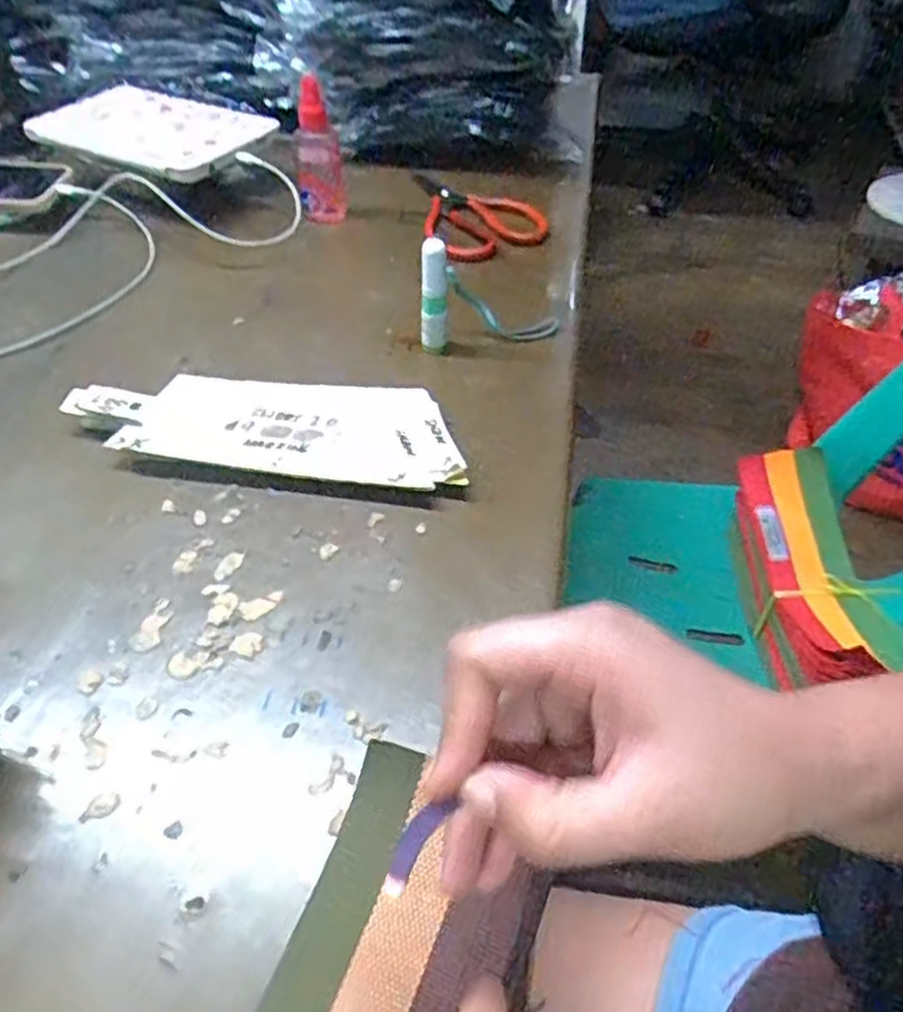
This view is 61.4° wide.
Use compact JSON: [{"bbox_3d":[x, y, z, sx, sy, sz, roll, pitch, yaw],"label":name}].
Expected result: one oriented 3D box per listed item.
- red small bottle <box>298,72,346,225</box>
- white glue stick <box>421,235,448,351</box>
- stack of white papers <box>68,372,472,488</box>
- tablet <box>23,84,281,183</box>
[{"bbox_3d":[-0.117,-0.311,0.665,0.030,0.112,0.028,32,54,25],"label":"red small bottle"},{"bbox_3d":[-0.012,-0.145,0.537,0.018,0.082,0.017,0,47,-1],"label":"white glue stick"},{"bbox_3d":[-0.114,-0.054,0.493,0.249,0.022,0.086,8,48,6],"label":"stack of white papers"},{"bbox_3d":[-0.276,-0.353,0.710,0.191,0.015,0.133,22,51,21],"label":"tablet"}]

